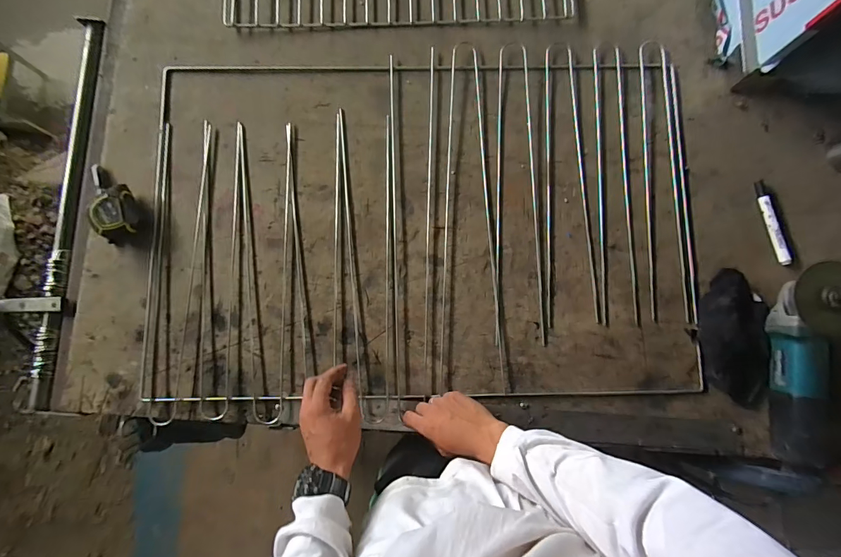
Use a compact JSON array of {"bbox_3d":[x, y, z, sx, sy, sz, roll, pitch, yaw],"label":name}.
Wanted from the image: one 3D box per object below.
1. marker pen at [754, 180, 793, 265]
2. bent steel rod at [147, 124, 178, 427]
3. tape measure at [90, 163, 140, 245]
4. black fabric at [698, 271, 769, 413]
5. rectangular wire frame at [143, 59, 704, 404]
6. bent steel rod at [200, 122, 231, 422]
[{"bbox_3d":[0.571,-0.091,0.629,0.017,0.016,0.140,-12,84,-1],"label":"marker pen"},{"bbox_3d":[-0.405,-0.016,0.623,0.047,0.009,0.483,-2,84,0],"label":"bent steel rod"},{"bbox_3d":[-0.497,-0.130,0.617,0.076,0.044,0.136,-14,84,-1],"label":"tape measure"},{"bbox_3d":[0.482,0.090,0.596,0.096,0.032,0.202,1,84,0],"label":"black fabric"},{"bbox_3d":[0.003,-0.094,0.635,0.878,0.008,0.570,-1,84,0],"label":"rectangular wire frame"},{"bbox_3d":[-0.333,-0.023,0.623,0.044,0.012,0.481,-4,84,0],"label":"bent steel rod"}]

